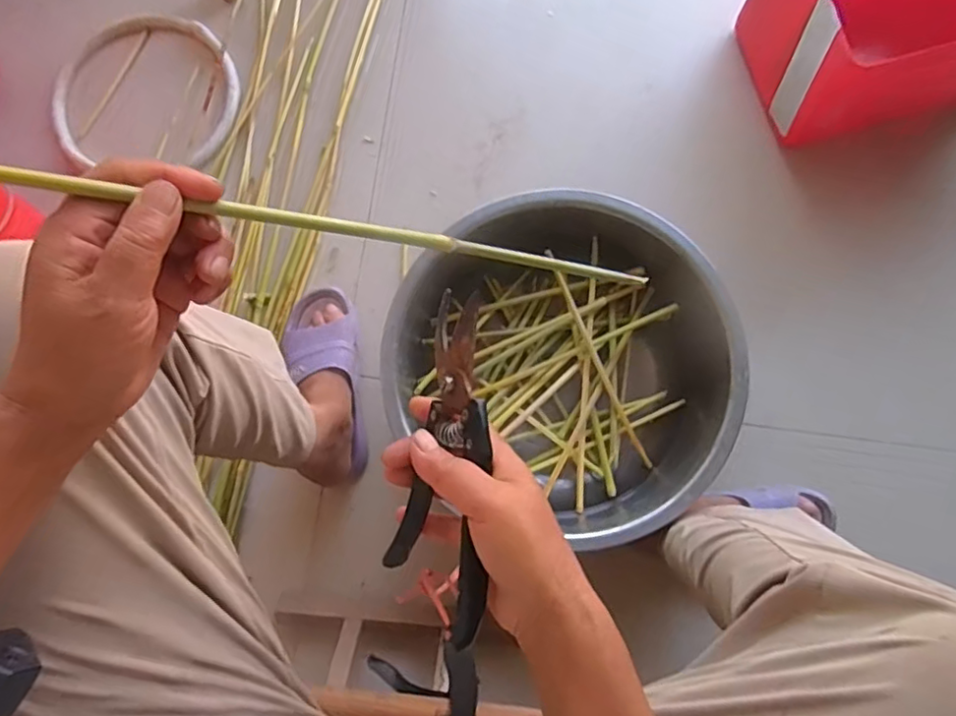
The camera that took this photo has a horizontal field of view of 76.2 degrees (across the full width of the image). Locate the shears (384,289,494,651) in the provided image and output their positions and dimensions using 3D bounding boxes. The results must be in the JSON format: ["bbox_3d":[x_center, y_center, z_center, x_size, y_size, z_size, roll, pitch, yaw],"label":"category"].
[{"bbox_3d":[-0.014,0.058,0.348,0.014,0.103,0.179,6,101,-30],"label":"shears"}]

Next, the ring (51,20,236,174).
[{"bbox_3d":[-0.473,-0.385,0.866,0.267,0.016,0.243,0,79,0],"label":"ring"}]

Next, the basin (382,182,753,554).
[{"bbox_3d":[0.101,-0.002,0.715,0.368,0.135,0.341,0,79,0],"label":"basin"}]

